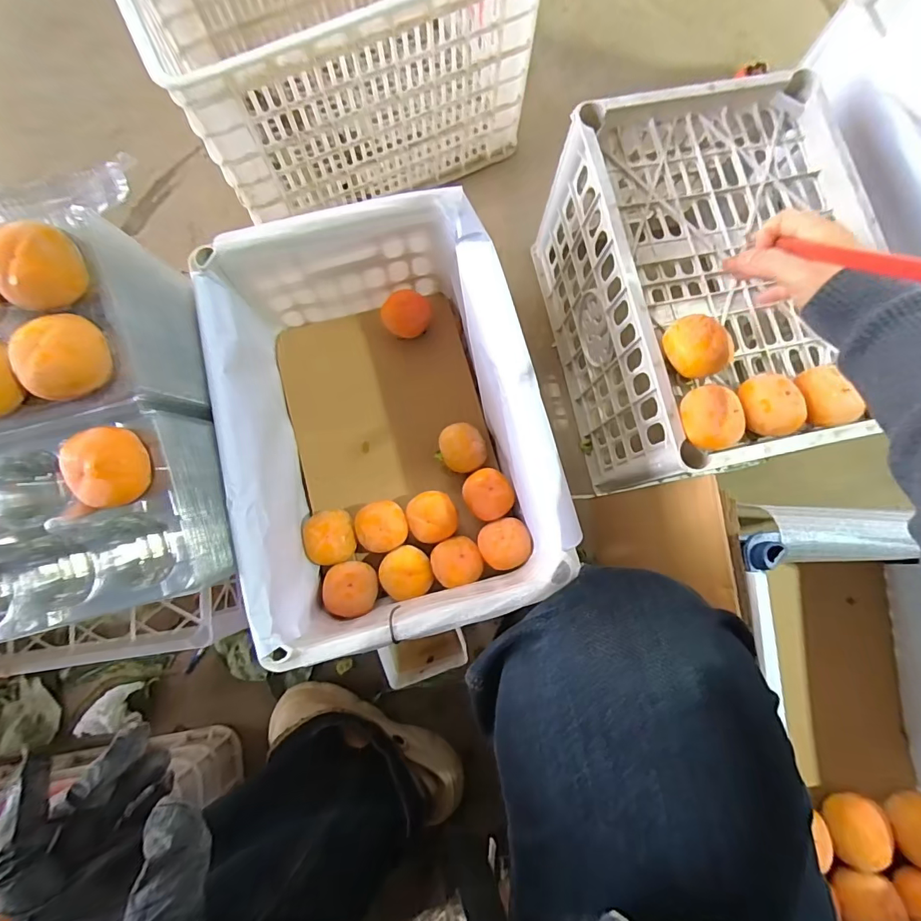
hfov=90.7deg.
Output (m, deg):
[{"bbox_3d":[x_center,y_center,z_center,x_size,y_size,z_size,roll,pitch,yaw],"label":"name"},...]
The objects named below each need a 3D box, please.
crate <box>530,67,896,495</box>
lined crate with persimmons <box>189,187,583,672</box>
[{"bbox_3d":[0.295,-0.195,0.578,0.288,0.238,0.410,-12,80,-2],"label":"crate"},{"bbox_3d":[-0.073,-0.032,0.521,0.290,0.221,0.405,-14,80,-3],"label":"lined crate with persimmons"}]

